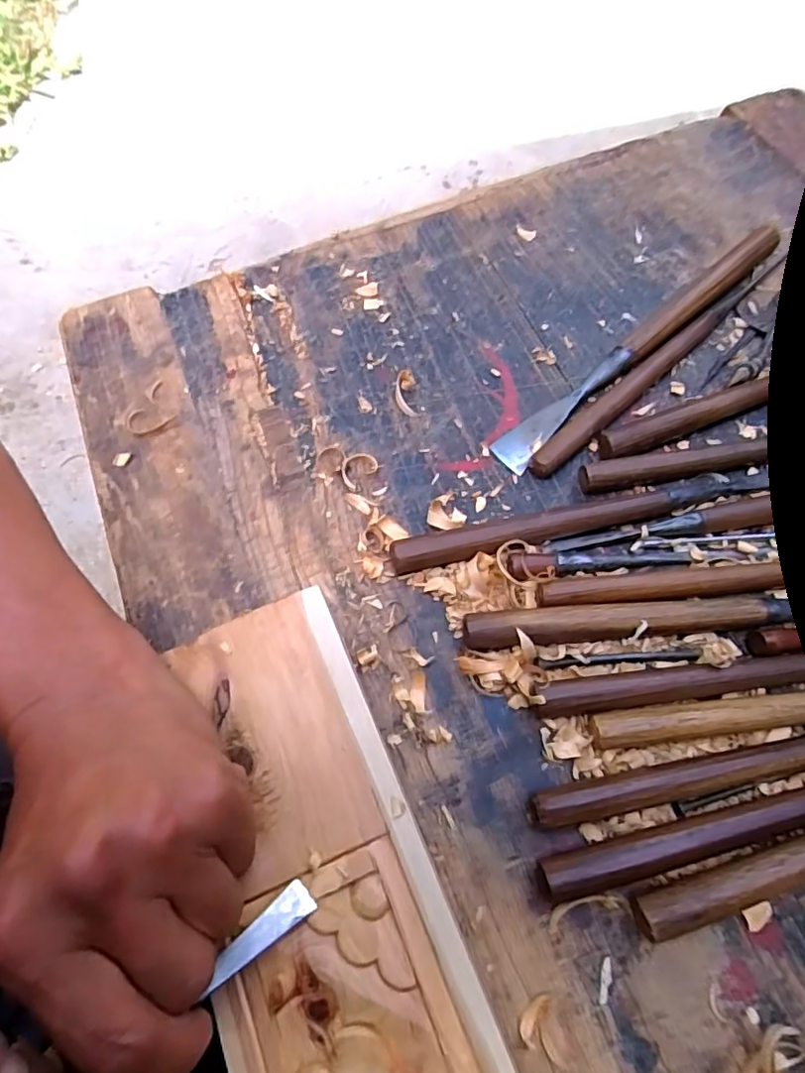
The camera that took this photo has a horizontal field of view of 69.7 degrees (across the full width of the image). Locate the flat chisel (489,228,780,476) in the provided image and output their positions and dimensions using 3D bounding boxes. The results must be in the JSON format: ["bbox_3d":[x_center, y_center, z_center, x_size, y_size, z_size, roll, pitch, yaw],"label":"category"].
[{"bbox_3d":[0.150,-0.124,0.366,0.242,0.024,0.024,-40,71,-15],"label":"flat chisel"}]

